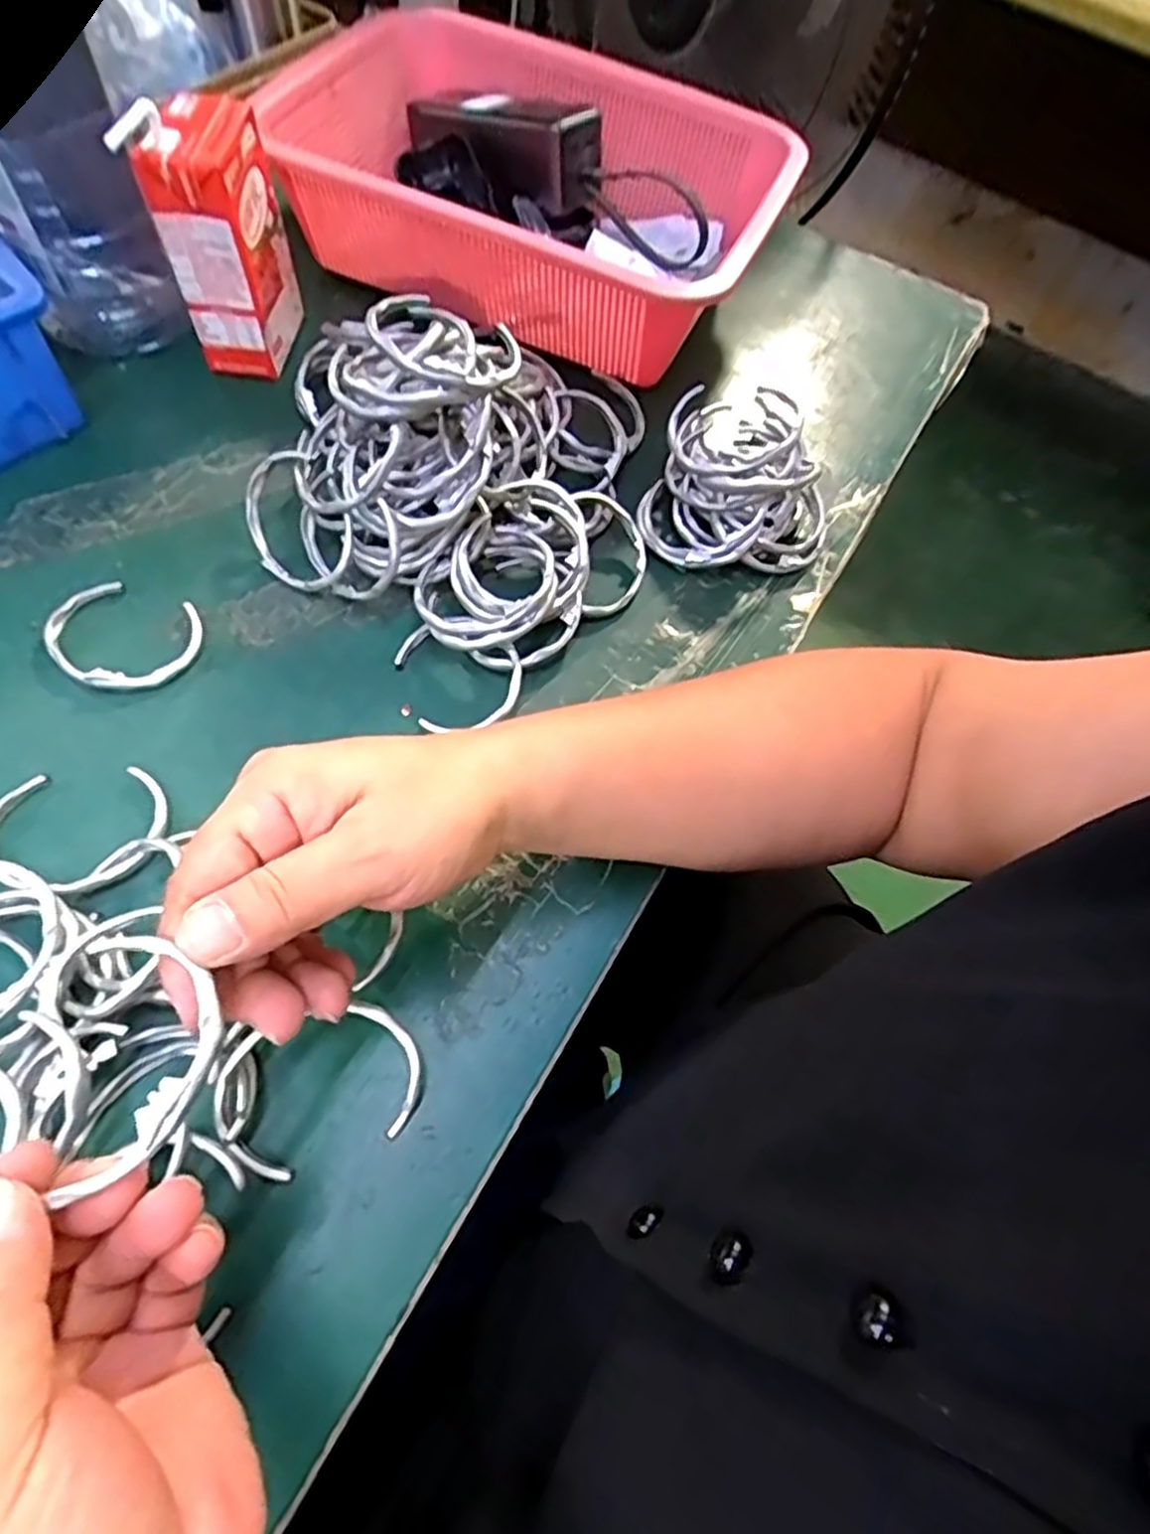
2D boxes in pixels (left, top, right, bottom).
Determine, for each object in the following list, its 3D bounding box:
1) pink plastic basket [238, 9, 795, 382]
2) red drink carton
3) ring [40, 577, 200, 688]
[{"bbox_3d":[-0.021,-0.369,0.470,0.300,0.081,0.215,26,62,6],"label":"pink plastic basket"},{"bbox_3d":[-0.188,-0.281,0.396,0.043,0.117,0.073,8,63,-3],"label":"red drink carton"},{"bbox_3d":[-0.209,-0.061,0.339,0.064,0.008,0.055,24,62,5],"label":"ring"}]

